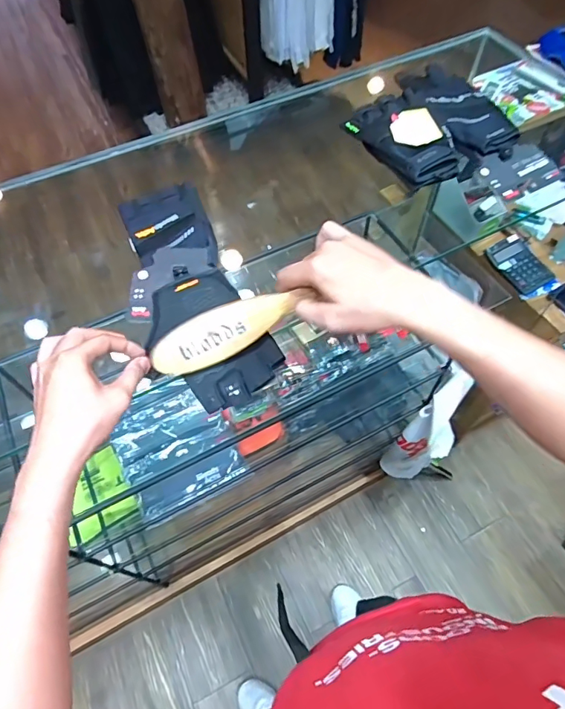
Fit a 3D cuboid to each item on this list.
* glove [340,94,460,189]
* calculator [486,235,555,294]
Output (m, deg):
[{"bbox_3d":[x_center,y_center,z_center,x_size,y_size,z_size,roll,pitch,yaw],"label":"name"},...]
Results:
[{"bbox_3d":[0.168,-0.293,0.620,0.091,0.030,0.165,-28,63,-15],"label":"glove"},{"bbox_3d":[0.557,-0.214,1.076,0.104,0.020,0.142,-26,62,-14],"label":"calculator"}]

